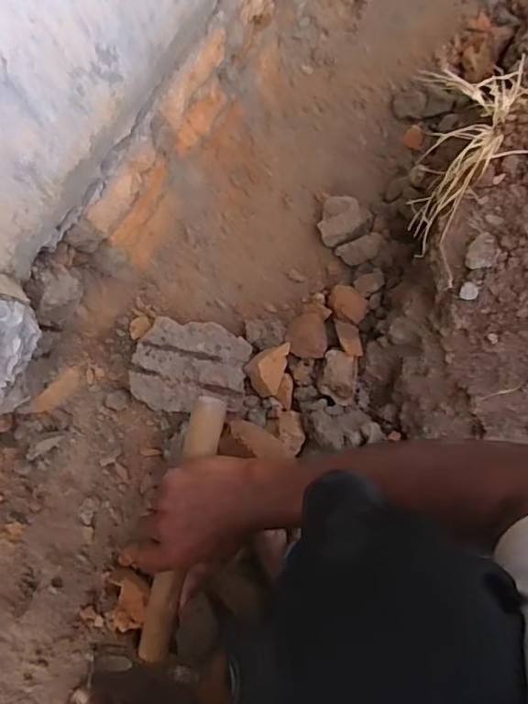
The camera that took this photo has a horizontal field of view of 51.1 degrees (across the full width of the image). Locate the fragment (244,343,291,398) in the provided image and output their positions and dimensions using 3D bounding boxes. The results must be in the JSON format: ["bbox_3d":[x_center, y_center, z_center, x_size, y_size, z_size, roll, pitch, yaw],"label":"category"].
[{"bbox_3d":[0.003,0.019,0.694,0.047,0.028,0.069,19,86,2],"label":"fragment"}]

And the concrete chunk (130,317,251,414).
[{"bbox_3d":[-0.094,0.019,0.714,0.143,0.046,0.114,5,86,1],"label":"concrete chunk"}]

